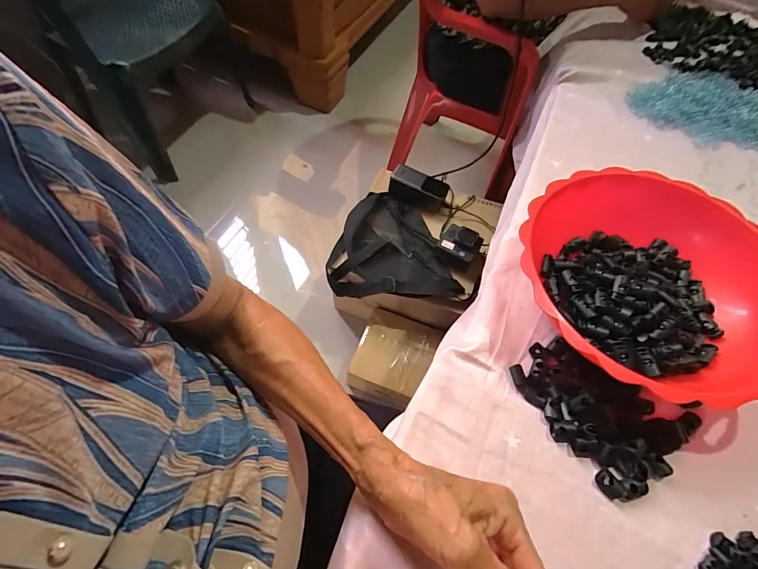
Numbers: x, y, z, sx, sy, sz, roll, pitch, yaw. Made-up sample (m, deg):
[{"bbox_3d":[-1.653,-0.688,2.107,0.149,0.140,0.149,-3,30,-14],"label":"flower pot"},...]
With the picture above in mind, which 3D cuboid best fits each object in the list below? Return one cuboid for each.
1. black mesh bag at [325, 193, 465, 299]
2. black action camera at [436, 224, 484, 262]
[{"bbox_3d":[0.029,-0.086,0.802,0.262,0.042,0.265,3,60,-2],"label":"black mesh bag"},{"bbox_3d":[0.170,-0.089,0.771,0.079,0.027,0.069,29,63,12],"label":"black action camera"}]

